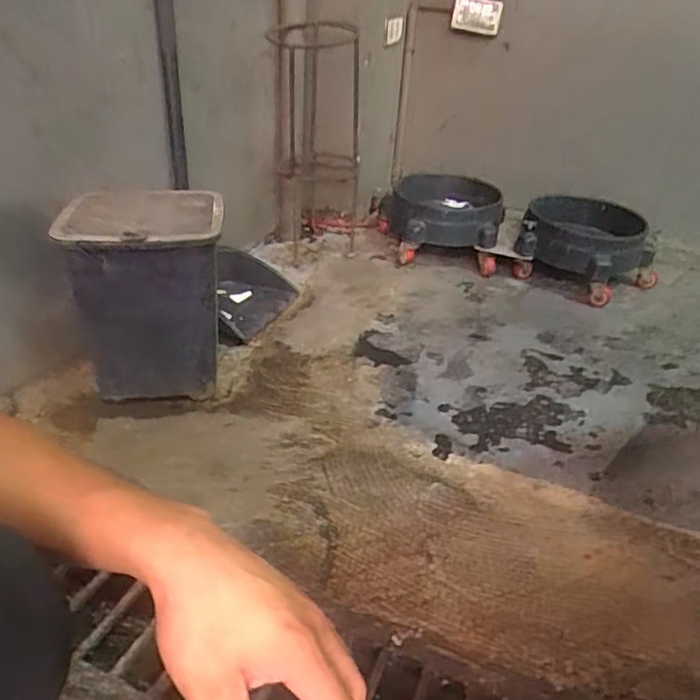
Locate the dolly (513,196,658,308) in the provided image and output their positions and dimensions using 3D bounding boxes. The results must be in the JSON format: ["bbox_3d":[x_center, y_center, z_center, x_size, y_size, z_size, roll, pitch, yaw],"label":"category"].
[{"bbox_3d":[0.600,-0.264,1.526,0.322,0.158,0.340,3,32,-2],"label":"dolly"}]

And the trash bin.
[{"bbox_3d":[-0.334,-0.089,1.034,0.234,0.299,0.220,-2,32,-10],"label":"trash bin"}]

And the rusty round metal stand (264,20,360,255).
[{"bbox_3d":[-0.074,-0.497,1.526,0.201,0.496,0.254,4,32,0],"label":"rusty round metal stand"}]

